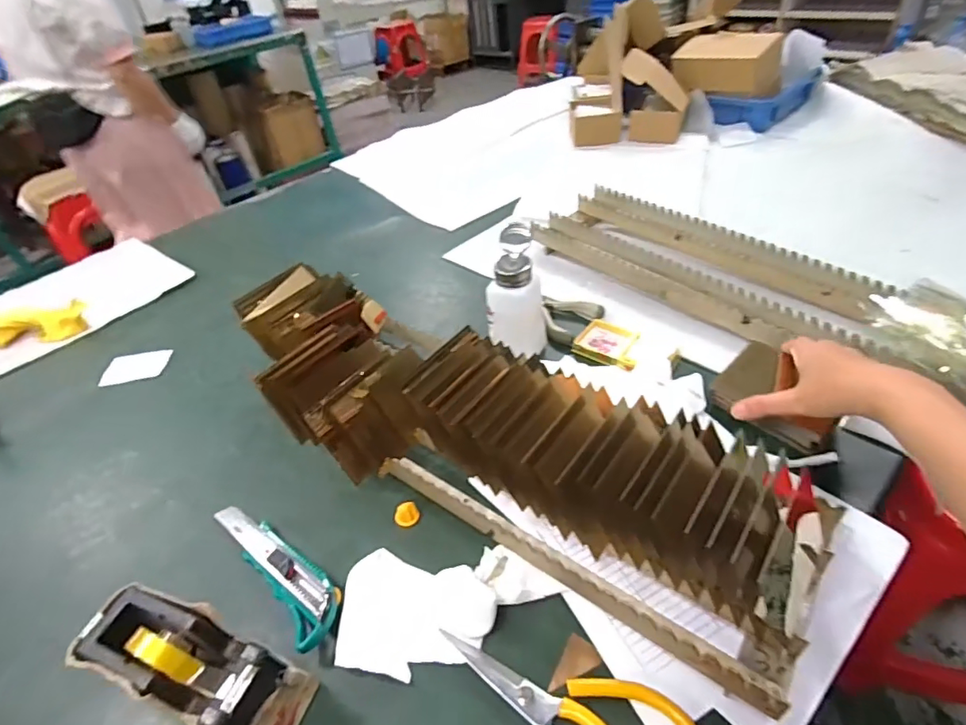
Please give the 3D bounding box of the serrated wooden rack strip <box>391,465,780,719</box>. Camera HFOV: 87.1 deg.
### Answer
[{"bbox_3d":[0.048,0.148,0.386,0.329,0.023,0.021,23,50,30],"label":"serrated wooden rack strip"}]

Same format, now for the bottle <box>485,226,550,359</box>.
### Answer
[{"bbox_3d":[0.035,-0.073,0.567,0.067,0.128,0.074,-2,42,6],"label":"bottle"}]

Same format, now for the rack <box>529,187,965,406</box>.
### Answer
[{"bbox_3d":[0.312,-0.107,0.619,0.167,0.046,0.545,-33,48,-25],"label":"rack"}]

